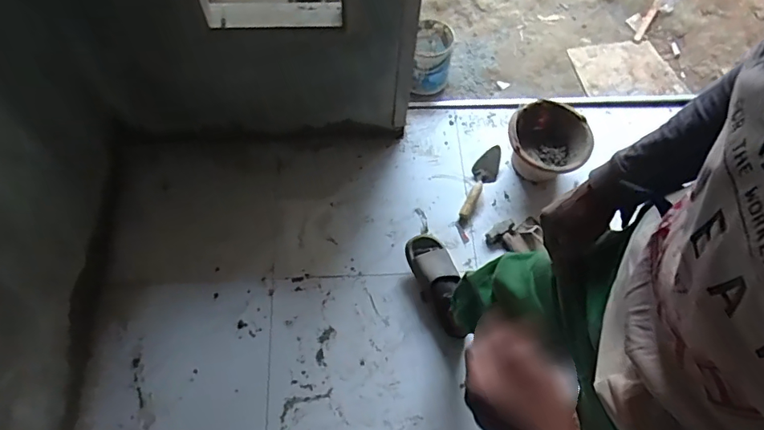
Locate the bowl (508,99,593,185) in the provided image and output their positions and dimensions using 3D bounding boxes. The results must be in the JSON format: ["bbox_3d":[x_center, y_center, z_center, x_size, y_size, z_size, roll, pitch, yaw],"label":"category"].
[{"bbox_3d":[0.549,-0.252,1.647,0.255,0.150,0.299,33,67,13],"label":"bowl"}]

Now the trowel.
[{"bbox_3d":[0.316,-0.100,1.625,0.079,0.037,0.328,24,65,9],"label":"trowel"}]

